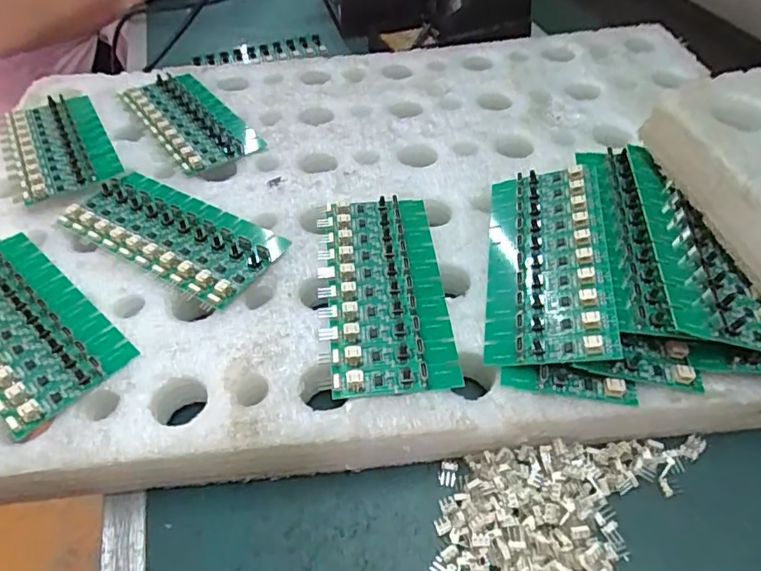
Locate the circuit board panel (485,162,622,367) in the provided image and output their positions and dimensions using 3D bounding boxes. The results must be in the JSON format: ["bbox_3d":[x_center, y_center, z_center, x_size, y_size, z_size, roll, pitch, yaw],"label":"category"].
[{"bbox_3d":[0.090,-0.017,0.300,0.061,0.007,0.137,-8,47,22],"label":"circuit board panel"}]

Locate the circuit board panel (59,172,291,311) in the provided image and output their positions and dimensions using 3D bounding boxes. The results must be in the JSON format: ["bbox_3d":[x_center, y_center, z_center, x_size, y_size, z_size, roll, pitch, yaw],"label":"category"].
[{"bbox_3d":[-0.129,-0.035,0.332,0.135,0.007,0.062,22,53,21],"label":"circuit board panel"}]

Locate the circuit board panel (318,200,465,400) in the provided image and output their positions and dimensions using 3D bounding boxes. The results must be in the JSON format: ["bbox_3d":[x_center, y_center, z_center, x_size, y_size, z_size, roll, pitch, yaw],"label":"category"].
[{"bbox_3d":[0.001,-0.001,0.302,0.067,0.009,0.136,-5,48,-1],"label":"circuit board panel"}]

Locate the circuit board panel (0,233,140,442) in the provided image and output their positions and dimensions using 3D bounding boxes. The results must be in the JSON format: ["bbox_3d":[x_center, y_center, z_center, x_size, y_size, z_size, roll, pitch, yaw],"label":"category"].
[{"bbox_3d":[-0.193,0.016,0.289,0.134,0.007,0.061,33,58,28],"label":"circuit board panel"}]

